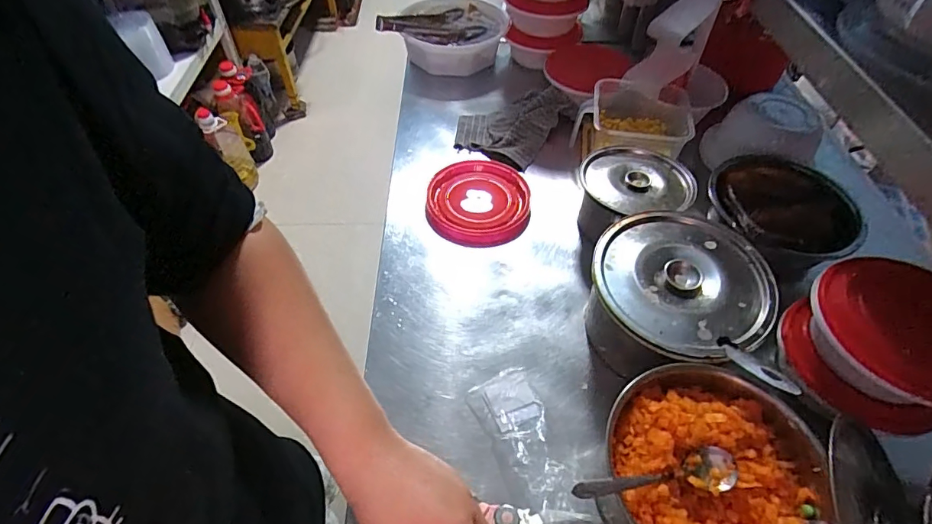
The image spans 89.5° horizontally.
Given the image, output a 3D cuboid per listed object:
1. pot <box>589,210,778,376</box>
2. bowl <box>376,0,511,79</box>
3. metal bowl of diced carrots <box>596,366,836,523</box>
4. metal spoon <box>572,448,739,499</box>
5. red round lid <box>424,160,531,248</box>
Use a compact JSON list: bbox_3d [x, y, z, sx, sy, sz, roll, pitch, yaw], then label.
[{"bbox_3d":[0.244,0.049,0.568,0.183,0.110,0.192,0,53,1],"label":"pot"},{"bbox_3d":[-0.027,-0.497,1.017,0.245,0.090,0.234,0,53,1],"label":"bowl"},{"bbox_3d":[0.230,0.211,0.445,0.192,0.104,0.183,0,53,1],"label":"metal bowl of diced carrots"},{"bbox_3d":[0.163,0.187,0.408,0.159,0.019,0.033,1,52,-15],"label":"metal spoon"},{"bbox_3d":[0.018,-0.093,0.720,0.154,0.023,0.168,0,53,1],"label":"red round lid"}]

